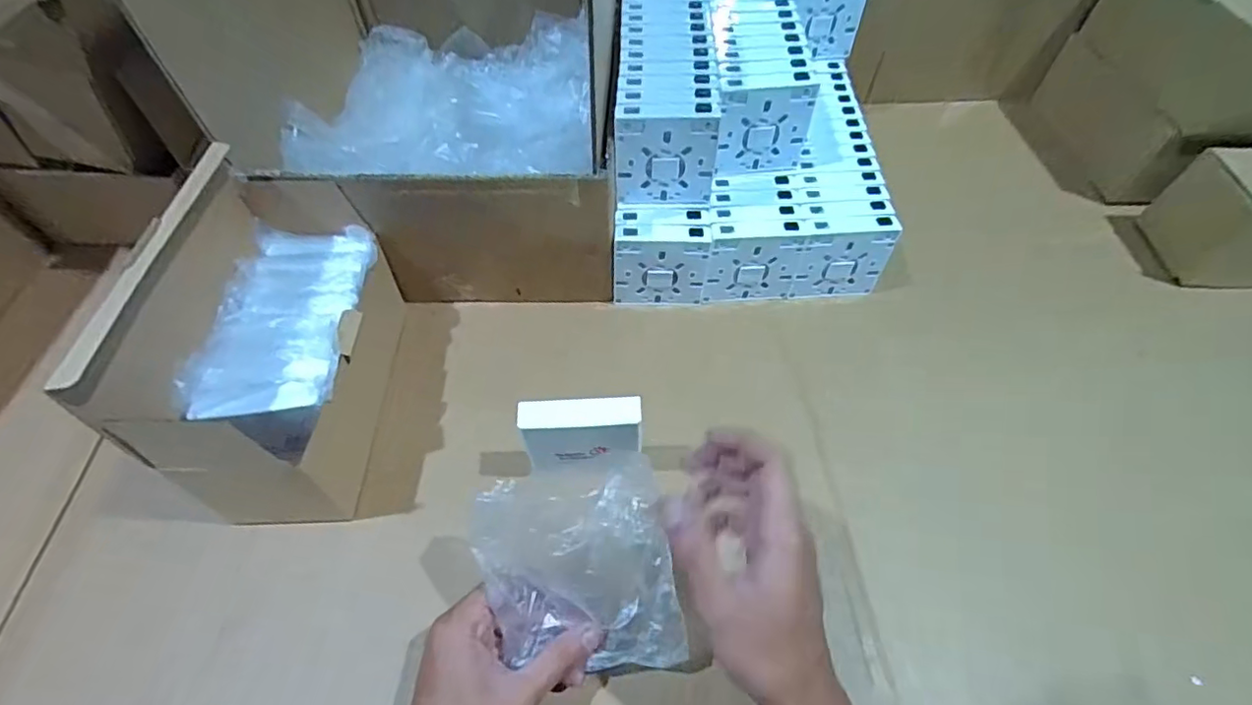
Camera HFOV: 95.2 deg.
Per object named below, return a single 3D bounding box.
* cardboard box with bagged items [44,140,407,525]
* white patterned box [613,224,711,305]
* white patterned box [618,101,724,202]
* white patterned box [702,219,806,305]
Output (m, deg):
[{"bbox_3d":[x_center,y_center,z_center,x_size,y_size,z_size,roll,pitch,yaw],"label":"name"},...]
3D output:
[{"bbox_3d":[-0.249,-0.016,0.422,0.099,0.185,0.230,-1,52,0],"label":"cardboard box with bagged items"},{"bbox_3d":[0.032,-0.080,0.535,0.084,0.081,0.024,0,52,1],"label":"white patterned box"},{"bbox_3d":[0.034,-0.168,0.494,0.084,0.089,0.021,-3,52,-1],"label":"white patterned box"},{"bbox_3d":[0.118,-0.084,0.541,0.085,0.086,0.021,-4,53,-2],"label":"white patterned box"}]

